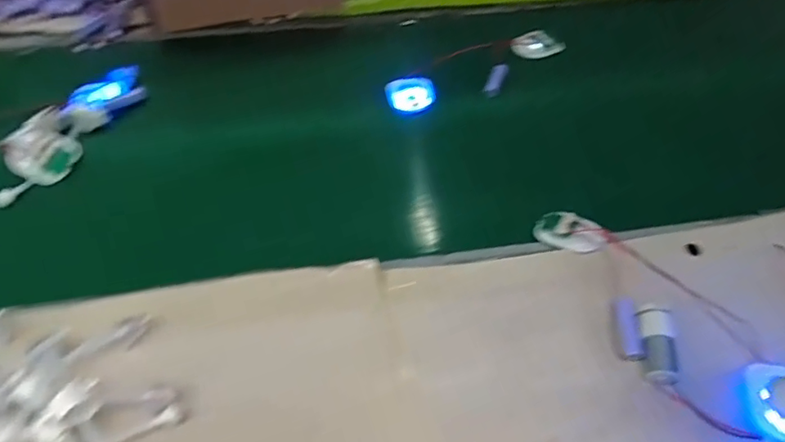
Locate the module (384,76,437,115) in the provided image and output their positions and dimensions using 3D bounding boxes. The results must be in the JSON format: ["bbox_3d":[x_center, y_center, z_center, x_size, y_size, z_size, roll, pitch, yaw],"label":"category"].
[{"bbox_3d":[0.023,-0.151,0.646,0.059,0.014,0.048,-16,54,-14],"label":"module"}]

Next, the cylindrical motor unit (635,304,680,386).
[{"bbox_3d":[0.210,0.096,0.429,0.025,0.019,0.064,7,52,4],"label":"cylindrical motor unit"}]

